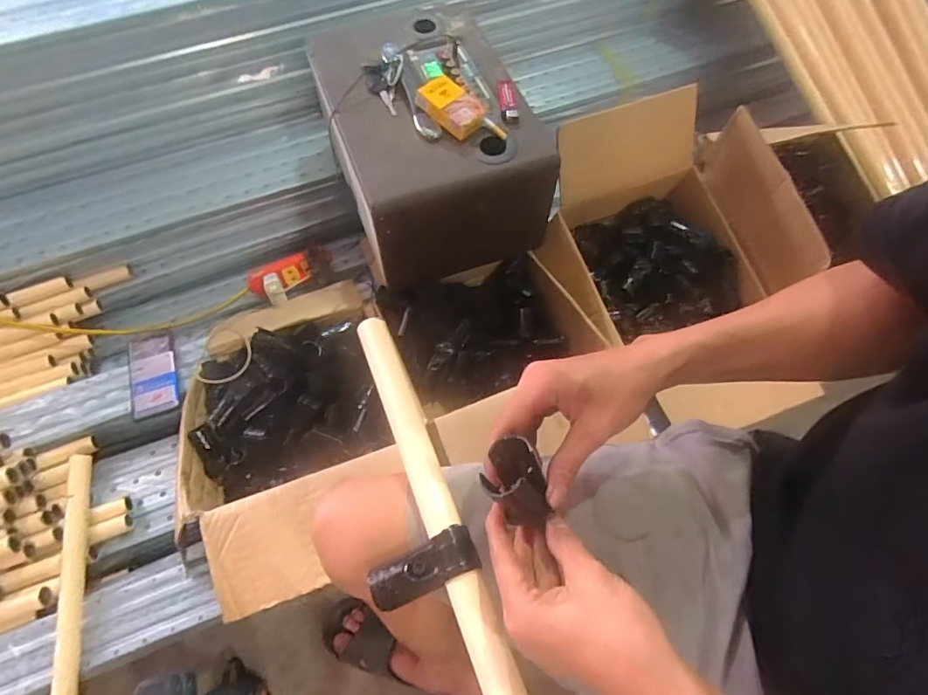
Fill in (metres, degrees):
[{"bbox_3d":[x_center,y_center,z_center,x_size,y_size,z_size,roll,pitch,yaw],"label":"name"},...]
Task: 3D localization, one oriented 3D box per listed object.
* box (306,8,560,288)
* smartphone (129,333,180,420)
[{"bbox_3d":[-0.061,-0.337,0.840,0.278,0.212,0.374,-20,60,-11],"label":"box"},{"bbox_3d":[-0.521,0.044,0.862,0.071,0.014,0.145,-13,66,-15],"label":"smartphone"}]

